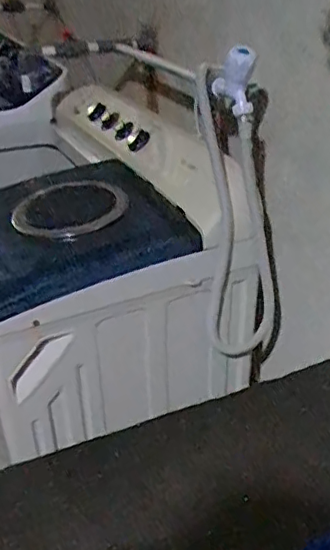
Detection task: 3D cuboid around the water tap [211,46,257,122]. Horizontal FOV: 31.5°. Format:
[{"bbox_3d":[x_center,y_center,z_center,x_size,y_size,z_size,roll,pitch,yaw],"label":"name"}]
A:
[{"bbox_3d":[0.108,-0.315,0.938,0.041,0.099,0.094,-11,33,-14],"label":"water tap"}]

